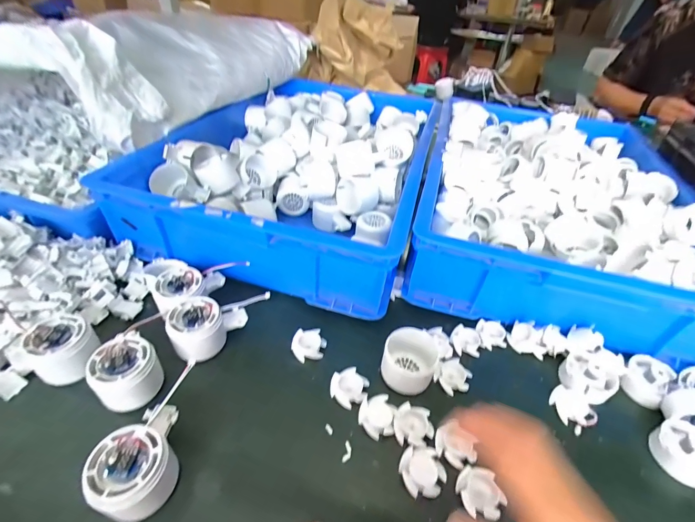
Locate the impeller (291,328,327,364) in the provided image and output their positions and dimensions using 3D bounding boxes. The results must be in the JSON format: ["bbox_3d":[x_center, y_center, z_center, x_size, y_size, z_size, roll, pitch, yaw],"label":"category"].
[{"bbox_3d":[-0.047,0.103,0.426,0.040,0.012,0.039,2,42,-5],"label":"impeller"}]

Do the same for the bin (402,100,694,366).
[{"bbox_3d":[0.346,-0.120,0.617,0.422,0.118,0.580,13,42,8],"label":"bin"}]

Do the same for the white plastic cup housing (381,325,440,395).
[{"bbox_3d":[0.073,0.110,0.393,0.064,0.043,0.056,10,42,4],"label":"white plastic cup housing"}]

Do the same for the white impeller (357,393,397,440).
[{"bbox_3d":[0.031,0.161,0.367,0.037,0.010,0.043,13,42,7],"label":"white impeller"}]

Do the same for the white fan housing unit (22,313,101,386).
[{"bbox_3d":[-0.300,0.092,0.369,0.052,0.050,0.059,31,48,26],"label":"white fan housing unit"}]

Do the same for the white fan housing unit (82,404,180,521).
[{"bbox_3d":[-0.178,0.170,0.298,0.063,0.057,0.081,-12,45,-19],"label":"white fan housing unit"}]

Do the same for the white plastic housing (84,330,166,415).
[{"bbox_3d":[-0.225,0.112,0.358,0.057,0.049,0.062,3,42,-3],"label":"white plastic housing"}]

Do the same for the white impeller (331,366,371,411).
[{"bbox_3d":[0.002,0.140,0.389,0.041,0.013,0.037,30,47,24],"label":"white impeller"}]

